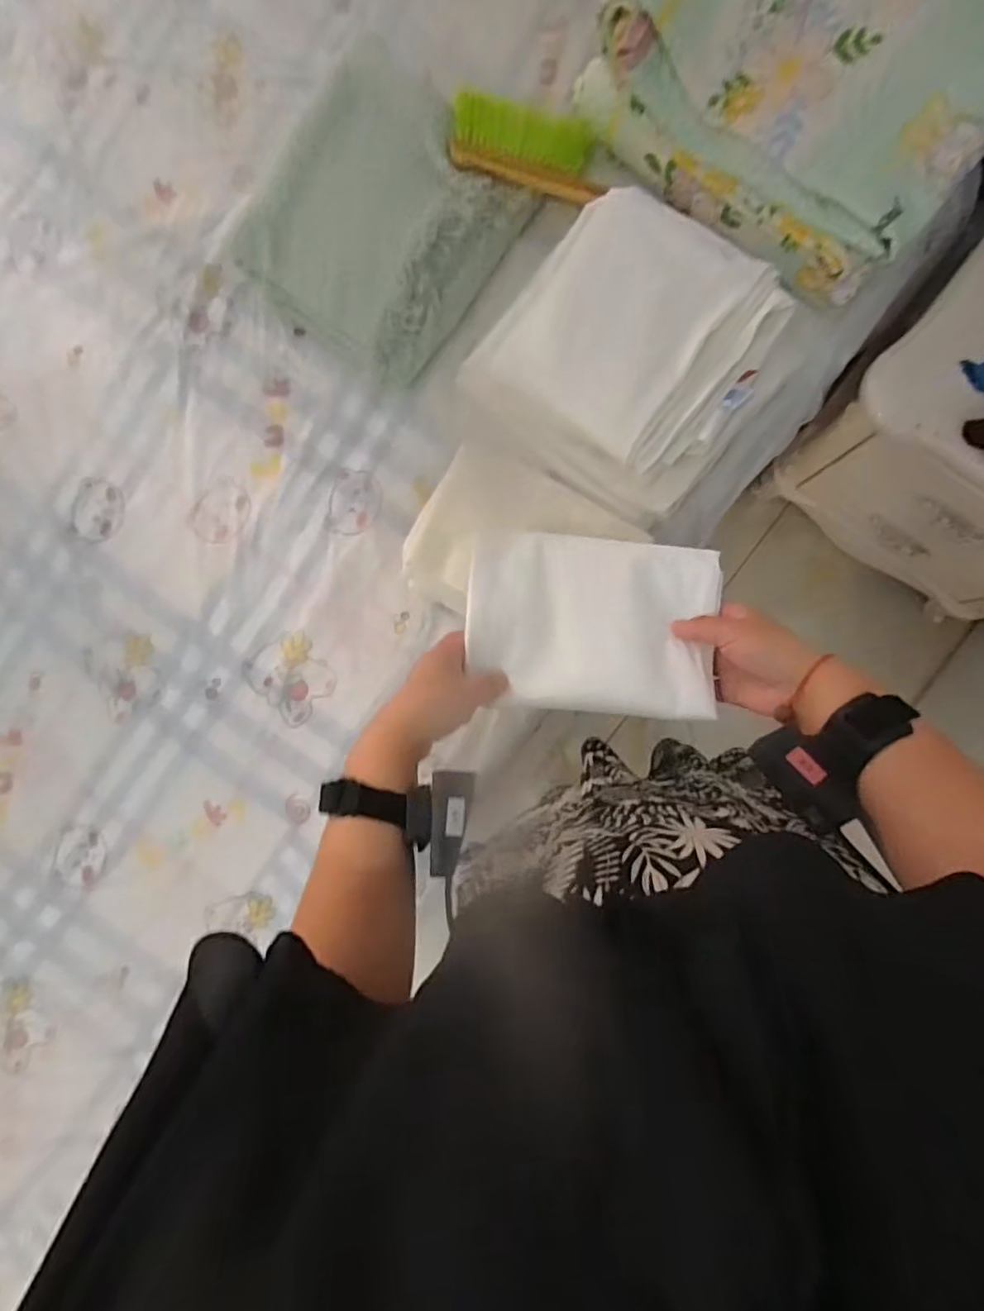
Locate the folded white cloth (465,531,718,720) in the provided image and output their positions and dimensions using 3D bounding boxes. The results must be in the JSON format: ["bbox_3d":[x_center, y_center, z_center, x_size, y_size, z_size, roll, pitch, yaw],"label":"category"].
[{"bbox_3d":[0.081,-0.027,0.513,0.200,0.032,0.140,6,92,5],"label":"folded white cloth"}]

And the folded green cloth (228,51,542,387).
[{"bbox_3d":[-0.133,-0.540,0.773,0.281,0.077,0.318,38,94,3],"label":"folded green cloth"}]

